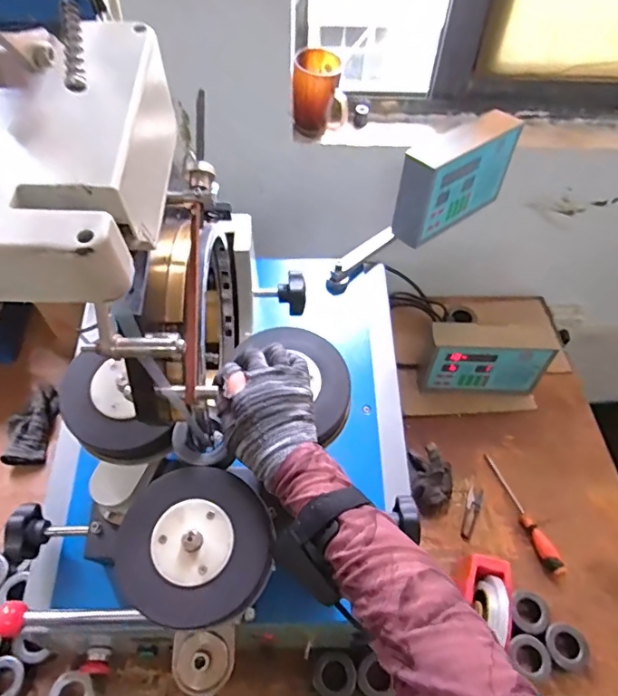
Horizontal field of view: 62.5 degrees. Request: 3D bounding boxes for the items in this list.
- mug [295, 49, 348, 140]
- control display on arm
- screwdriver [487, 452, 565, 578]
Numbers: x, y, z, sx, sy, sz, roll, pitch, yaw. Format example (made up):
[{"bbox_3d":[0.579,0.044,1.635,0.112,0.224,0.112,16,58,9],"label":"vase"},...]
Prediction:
[{"bbox_3d":[0.021,-0.428,0.865,0.090,0.115,0.083,4,54,1],"label":"mug"},{"bbox_3d":[0.243,-0.283,0.846,0.225,0.140,0.072,-36,62,-25],"label":"control display on arm"},{"bbox_3d":[0.369,0.286,0.887,0.026,0.033,0.222,-17,56,-14],"label":"screwdriver"}]

